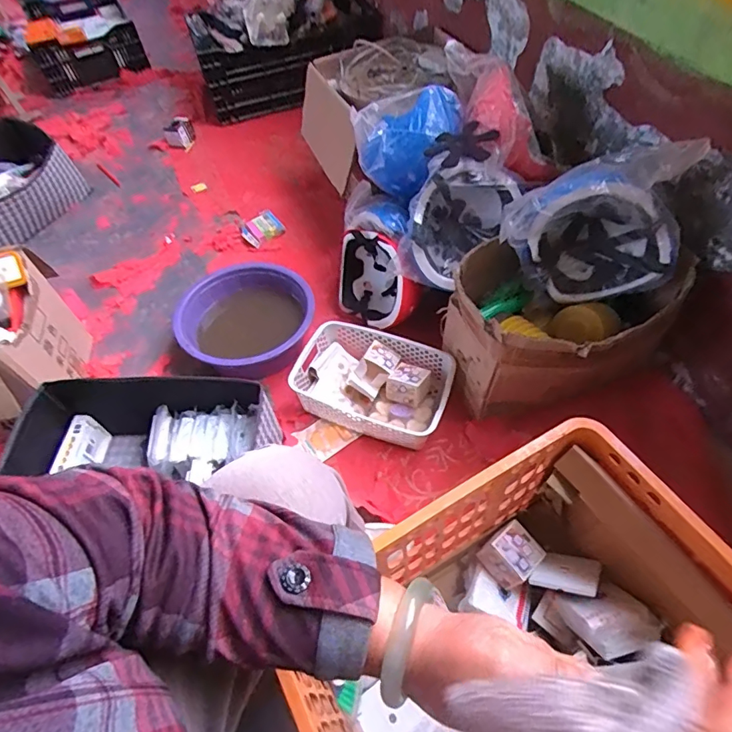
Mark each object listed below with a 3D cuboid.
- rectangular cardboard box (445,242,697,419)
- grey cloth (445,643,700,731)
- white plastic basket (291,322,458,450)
[{"bbox_3d":[0.347,-0.076,0.861,0.371,0.225,0.262,-15,54,-5],"label":"rectangular cardboard box"},{"bbox_3d":[0.097,0.168,0.221,0.110,0.044,0.048,-22,53,13],"label":"grey cloth"},{"bbox_3d":[0.017,0.032,0.957,0.299,0.080,0.203,16,57,16],"label":"white plastic basket"}]

